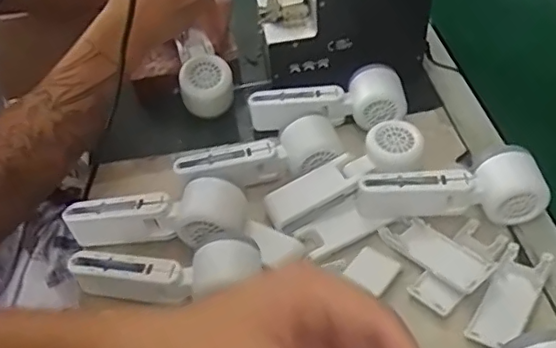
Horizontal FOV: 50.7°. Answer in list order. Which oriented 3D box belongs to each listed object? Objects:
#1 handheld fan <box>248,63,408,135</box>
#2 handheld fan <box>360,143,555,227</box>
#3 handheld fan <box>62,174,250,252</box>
[{"bbox_3d":[0.055,-0.084,0.652,0.170,0.061,0.052,4,48,7],"label":"handheld fan"},{"bbox_3d":[0.161,0.009,0.554,0.168,0.055,0.054,1,48,5],"label":"handheld fan"},{"bbox_3d":[-0.116,0.039,0.545,0.171,0.059,0.053,2,48,6],"label":"handheld fan"}]

